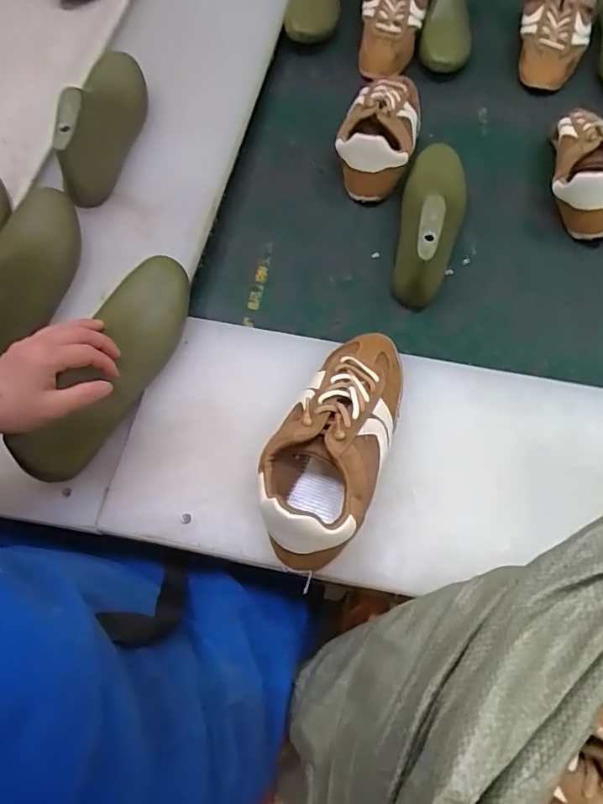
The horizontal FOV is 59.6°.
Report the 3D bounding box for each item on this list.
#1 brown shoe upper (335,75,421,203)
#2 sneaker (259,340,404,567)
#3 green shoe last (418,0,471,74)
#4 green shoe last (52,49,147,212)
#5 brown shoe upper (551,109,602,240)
[{"bbox_3d":[0.109,-0.380,0.722,0.102,0.065,0.211,16,66,7],"label":"brown shoe upper"},{"bbox_3d":[0.034,0.026,0.486,0.101,0.076,0.250,22,67,10],"label":"sneaker"},{"bbox_3d":[0.232,-0.627,0.836,0.085,0.079,0.235,6,65,3],"label":"green shoe last"},{"bbox_3d":[-0.244,-0.358,0.642,0.076,0.082,0.242,3,65,2],"label":"green shoe last"},{"bbox_3d":[0.382,-0.319,0.706,0.087,0.071,0.203,6,65,3],"label":"brown shoe upper"}]

